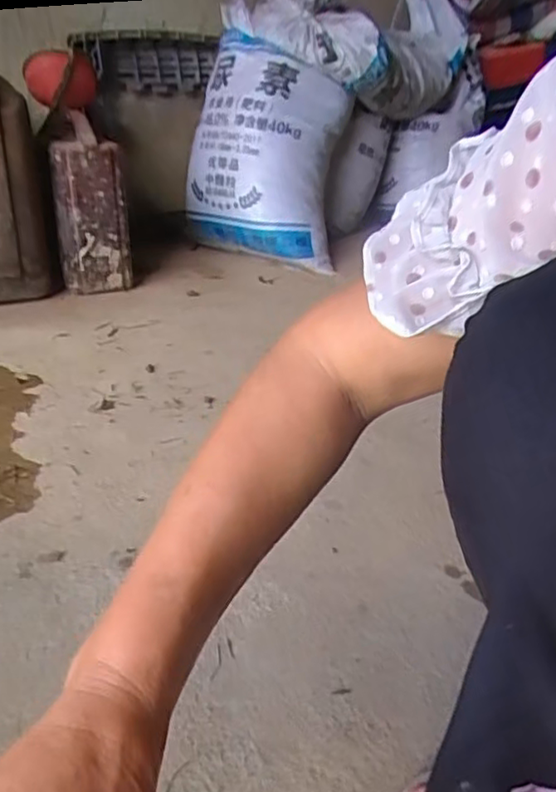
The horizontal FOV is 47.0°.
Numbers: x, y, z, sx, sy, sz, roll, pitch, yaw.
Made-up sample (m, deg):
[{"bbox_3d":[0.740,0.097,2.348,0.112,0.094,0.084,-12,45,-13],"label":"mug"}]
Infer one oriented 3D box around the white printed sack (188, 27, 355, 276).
[{"bbox_3d":[-0.042,-0.671,1.779,0.411,0.600,0.177,5,-4,10],"label":"white printed sack"}]

